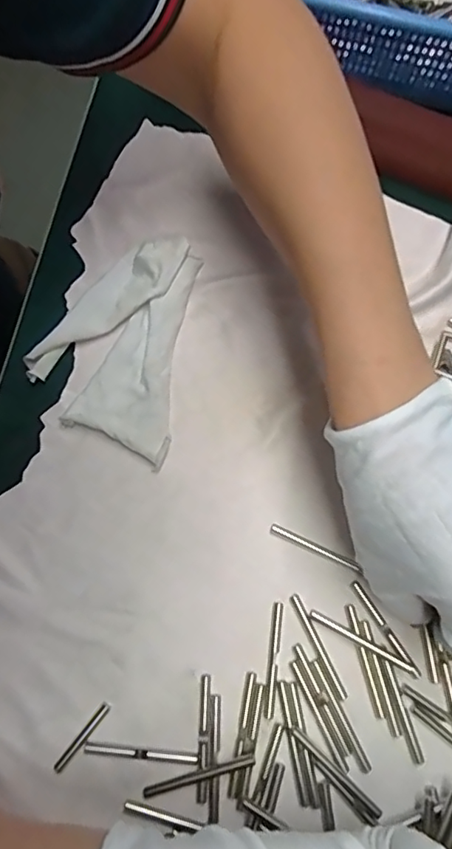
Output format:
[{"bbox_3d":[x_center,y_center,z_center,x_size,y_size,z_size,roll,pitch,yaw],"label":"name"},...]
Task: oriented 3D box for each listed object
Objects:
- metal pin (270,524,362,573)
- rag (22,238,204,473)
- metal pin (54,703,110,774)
[{"bbox_3d":[0.047,0.066,0.286,0.049,0.005,0.005,23,72,10],"label":"metal pin"},{"bbox_3d":[-0.065,-0.051,0.314,0.083,0.020,0.133,10,73,4],"label":"rag"},{"bbox_3d":[-0.069,0.149,0.253,0.004,0.004,0.035,36,76,11],"label":"metal pin"}]

